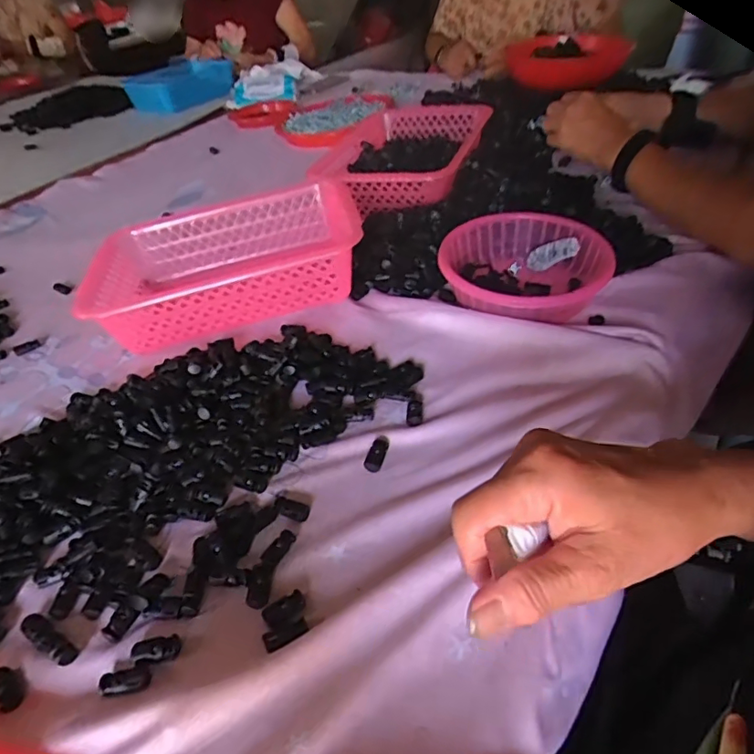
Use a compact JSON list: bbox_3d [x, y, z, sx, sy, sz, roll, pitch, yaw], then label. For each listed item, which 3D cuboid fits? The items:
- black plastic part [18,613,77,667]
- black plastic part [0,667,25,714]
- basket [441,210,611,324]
[{"bbox_3d":[-0.214,0.171,0.351,0.060,0.011,0.014,8,40,37],"label":"black plastic part"},{"bbox_3d":[-0.227,0.190,0.330,0.015,0.007,0.030,-37,47,-28],"label":"black plastic part"},{"bbox_3d":[0.152,-0.114,0.575,0.159,0.058,0.167,-6,40,5],"label":"basket"}]

